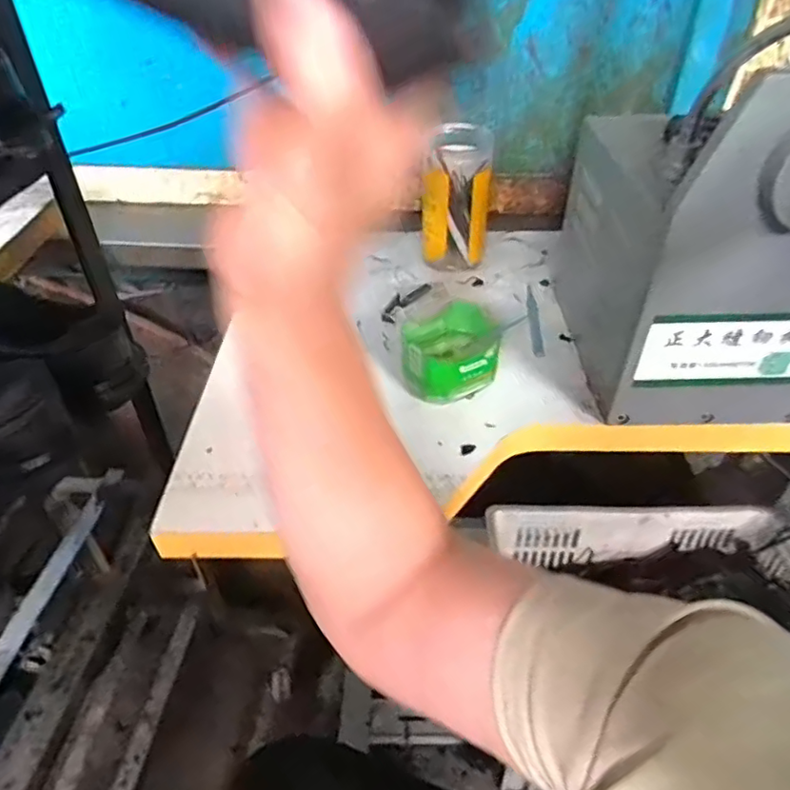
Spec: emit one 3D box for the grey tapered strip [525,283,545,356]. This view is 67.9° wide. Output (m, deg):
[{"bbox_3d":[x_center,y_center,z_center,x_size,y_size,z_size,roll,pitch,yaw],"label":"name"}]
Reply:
[{"bbox_3d":[0.167,-0.092,0.711,0.015,0.008,0.151,4,41,4],"label":"grey tapered strip"}]

